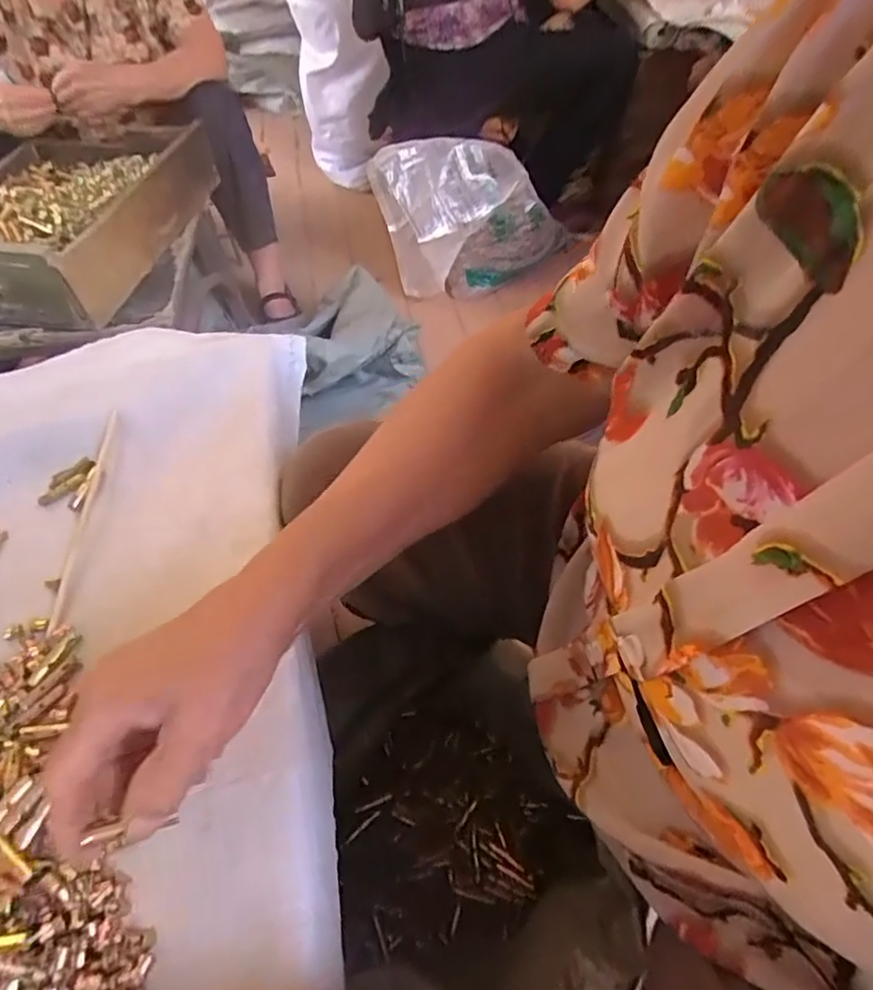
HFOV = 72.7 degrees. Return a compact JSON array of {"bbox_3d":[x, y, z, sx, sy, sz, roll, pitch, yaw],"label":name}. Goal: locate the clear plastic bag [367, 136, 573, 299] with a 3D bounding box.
[{"bbox_3d":[0.077,-0.672,1.437,0.425,0.339,0.184,-19,54,-12],"label":"clear plastic bag"}]

